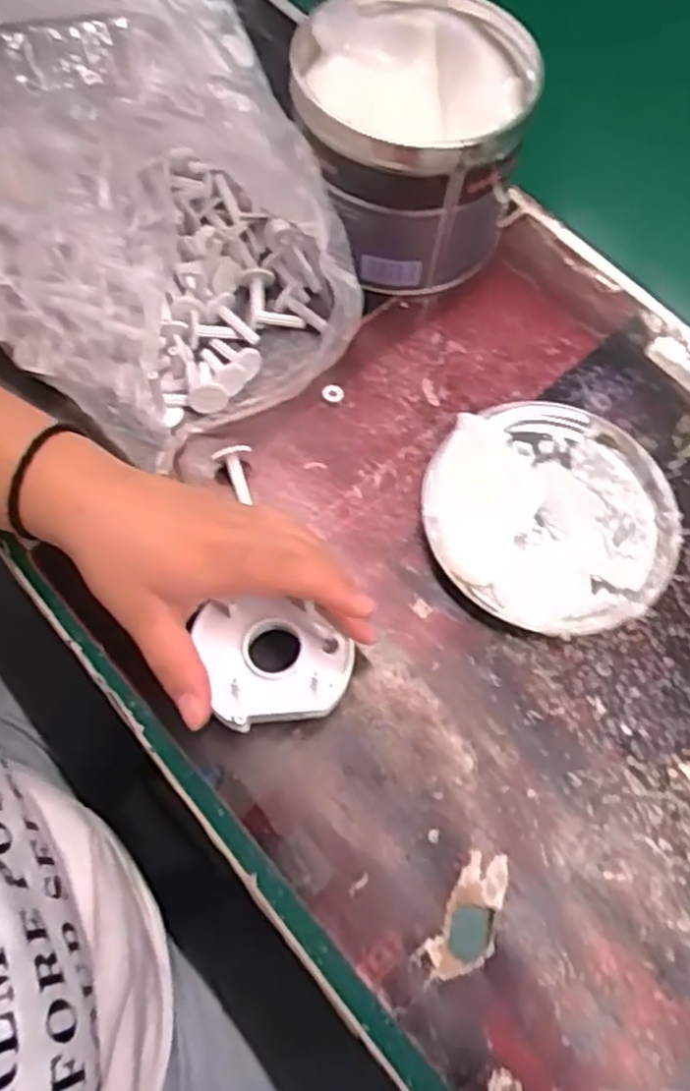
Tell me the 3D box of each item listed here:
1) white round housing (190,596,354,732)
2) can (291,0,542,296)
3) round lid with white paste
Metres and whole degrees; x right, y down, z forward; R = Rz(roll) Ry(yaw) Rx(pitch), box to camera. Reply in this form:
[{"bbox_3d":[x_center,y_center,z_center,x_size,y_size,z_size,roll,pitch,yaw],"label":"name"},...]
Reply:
[{"bbox_3d":[-0.031,0.053,0.342,0.063,0.021,0.055,-10,67,-8],"label":"white round housing"},{"bbox_3d":[0.036,-0.229,0.435,0.121,0.100,0.128,1,66,-3],"label":"can"},{"bbox_3d":[0.106,-0.018,0.393,0.126,0.016,0.126,1,66,-3],"label":"round lid with white paste"}]

